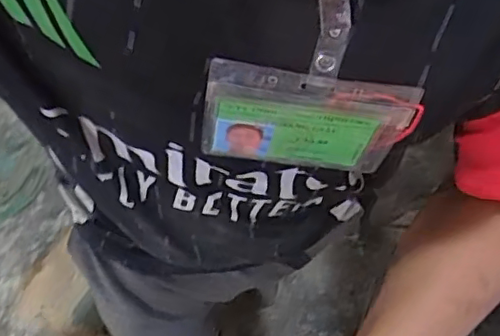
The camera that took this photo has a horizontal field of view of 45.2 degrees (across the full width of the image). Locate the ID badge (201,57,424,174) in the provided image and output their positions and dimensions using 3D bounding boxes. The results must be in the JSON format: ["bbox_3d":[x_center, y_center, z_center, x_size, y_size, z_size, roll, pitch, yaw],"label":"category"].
[{"bbox_3d":[0.028,-0.023,0.311,0.103,0.084,0.004,8,61,-6],"label":"ID badge"}]

